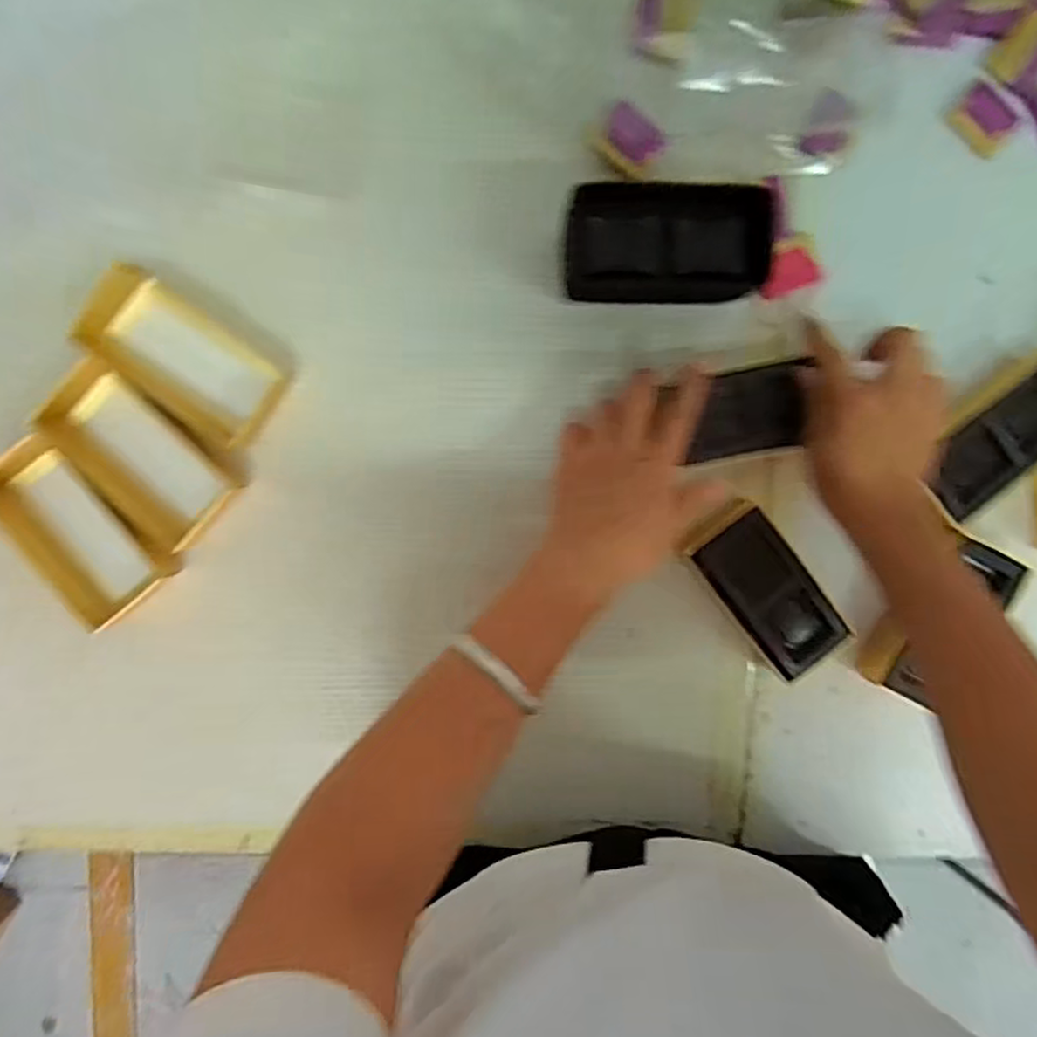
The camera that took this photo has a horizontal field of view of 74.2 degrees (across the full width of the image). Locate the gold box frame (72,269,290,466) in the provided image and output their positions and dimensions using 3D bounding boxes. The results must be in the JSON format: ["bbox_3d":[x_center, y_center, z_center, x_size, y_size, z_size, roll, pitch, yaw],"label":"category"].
[{"bbox_3d":[-0.212,-0.098,0.426,0.123,0.025,0.067,36,94,-6],"label":"gold box frame"}]

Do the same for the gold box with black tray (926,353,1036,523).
[{"bbox_3d":[0.311,-0.055,0.448,0.109,0.030,0.063,-33,97,2],"label":"gold box with black tray"}]

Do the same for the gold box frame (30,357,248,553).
[{"bbox_3d":[-0.235,-0.038,0.429,0.059,0.039,0.115,-44,96,3],"label":"gold box frame"}]

